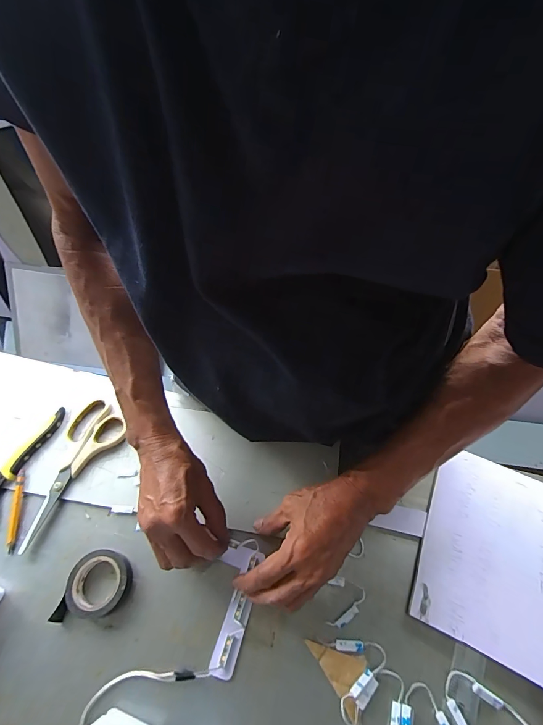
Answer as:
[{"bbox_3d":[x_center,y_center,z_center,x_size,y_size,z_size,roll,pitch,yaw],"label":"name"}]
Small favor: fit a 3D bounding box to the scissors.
[{"bbox_3d":[-0.262,0.131,0.435,0.070,0.010,0.174,28,63,16],"label":"scissors"}]

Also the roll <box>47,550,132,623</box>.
[{"bbox_3d":[-0.187,0.236,0.367,0.078,0.024,0.059,-6,59,-3],"label":"roll"}]

